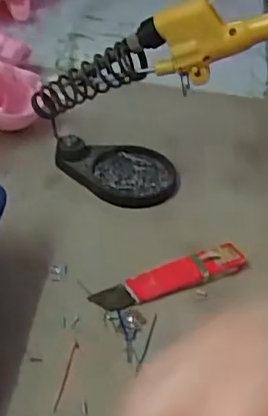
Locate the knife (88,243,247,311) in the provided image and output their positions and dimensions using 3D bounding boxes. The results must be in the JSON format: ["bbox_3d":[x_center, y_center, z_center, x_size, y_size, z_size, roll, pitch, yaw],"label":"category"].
[{"bbox_3d":[0.023,0.043,0.391,0.102,0.011,0.023,-13,45,-21],"label":"knife"}]

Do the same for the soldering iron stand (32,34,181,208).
[{"bbox_3d":[-0.019,-0.064,0.438,0.109,0.104,0.065,9,41,3],"label":"soldering iron stand"}]

